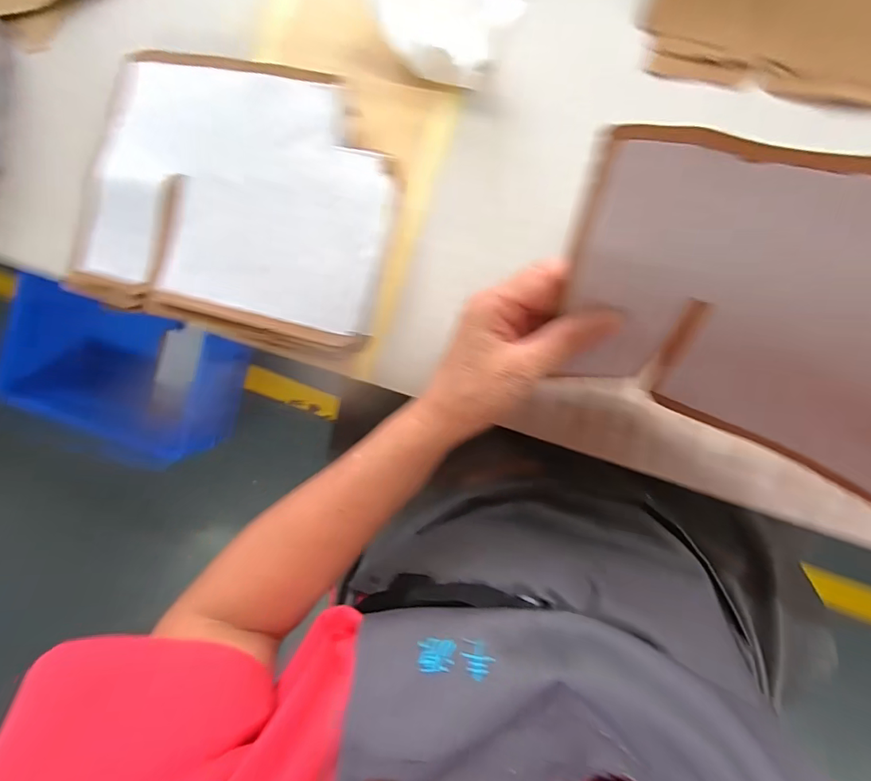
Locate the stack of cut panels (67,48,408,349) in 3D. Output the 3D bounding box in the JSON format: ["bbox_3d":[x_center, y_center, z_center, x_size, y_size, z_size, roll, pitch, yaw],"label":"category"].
[{"bbox_3d":[-0.154,-0.153,0.368,0.248,0.043,0.205,13,92,8],"label":"stack of cut panels"}]

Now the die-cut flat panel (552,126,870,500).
[{"bbox_3d":[0.184,-0.026,0.233,0.230,0.184,0.026,23,64,17],"label":"die-cut flat panel"}]

